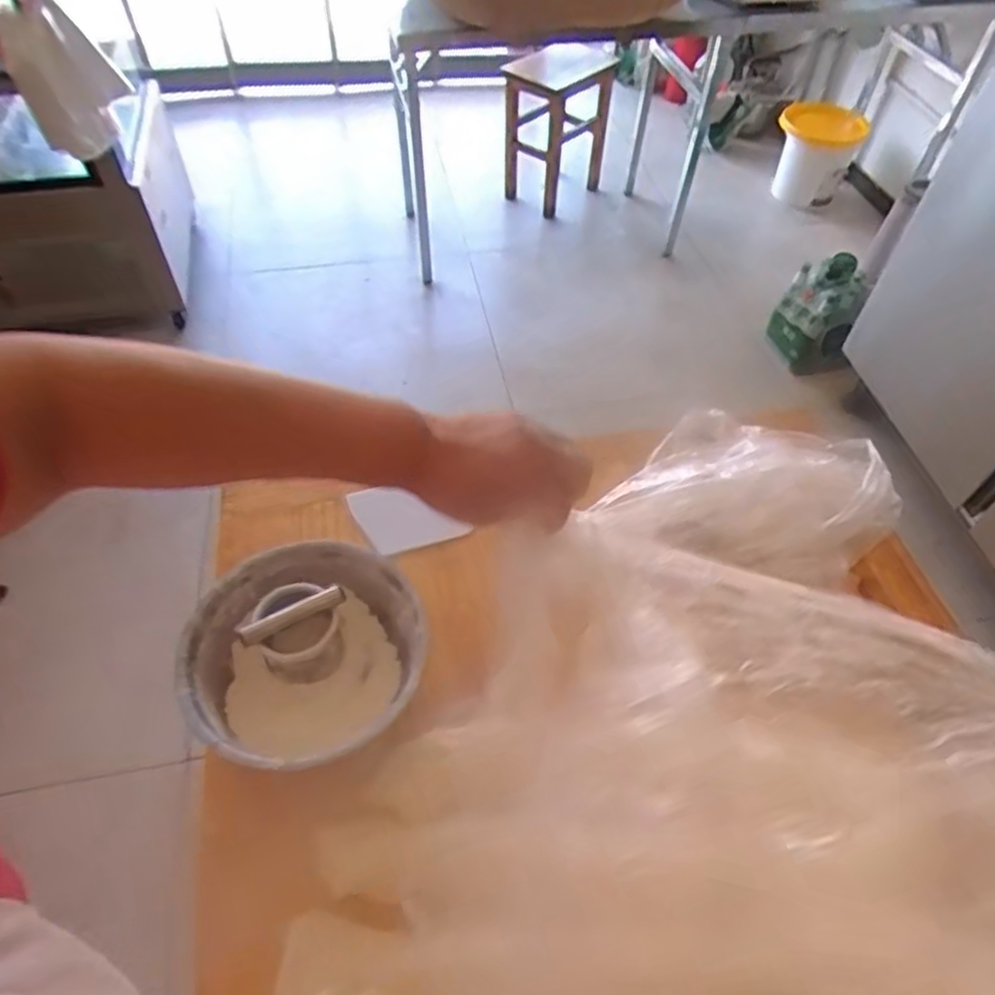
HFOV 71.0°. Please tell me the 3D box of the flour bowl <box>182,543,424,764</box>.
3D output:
[{"bbox_3d":[-0.177,0.162,0.685,0.211,0.120,0.214,1,52,-1],"label":"flour bowl"}]

